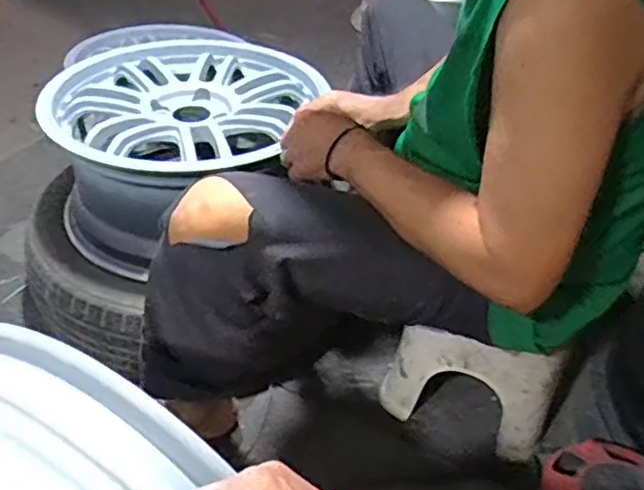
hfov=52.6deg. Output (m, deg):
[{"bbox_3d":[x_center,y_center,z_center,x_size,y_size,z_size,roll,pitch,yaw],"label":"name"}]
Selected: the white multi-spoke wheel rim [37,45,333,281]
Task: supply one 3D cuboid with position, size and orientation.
[{"bbox_3d":[-0.210,-0.153,1.014,0.362,0.187,0.378,3,38,-2],"label":"white multi-spoke wheel rim"}]

